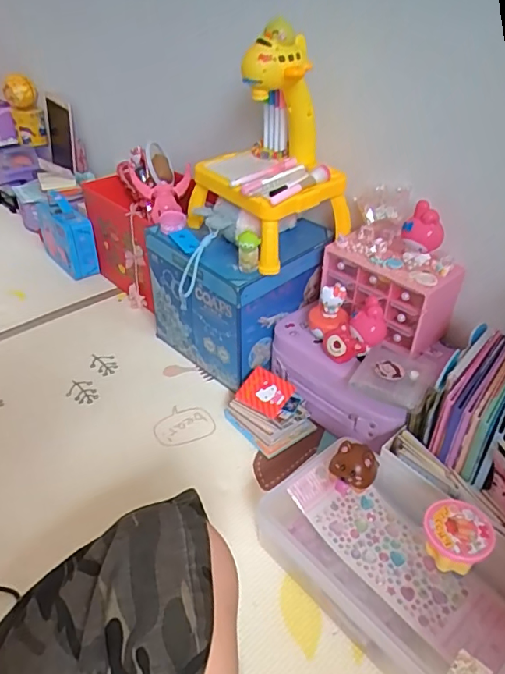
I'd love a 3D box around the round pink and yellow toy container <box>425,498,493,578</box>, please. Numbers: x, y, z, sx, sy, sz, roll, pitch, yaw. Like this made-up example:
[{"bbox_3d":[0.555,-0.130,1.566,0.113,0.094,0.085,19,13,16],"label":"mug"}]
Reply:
[{"bbox_3d":[0.210,0.208,0.516,0.061,0.044,0.061,0,37,0],"label":"round pink and yellow toy container"}]

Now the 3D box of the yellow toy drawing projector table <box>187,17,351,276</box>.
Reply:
[{"bbox_3d":[0.022,-0.269,0.714,0.173,0.278,0.189,-24,43,-29],"label":"yellow toy drawing projector table"}]

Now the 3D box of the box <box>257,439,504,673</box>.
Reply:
[{"bbox_3d":[0.159,0.253,0.561,0.178,0.072,0.284,-29,46,-33],"label":"box"}]

